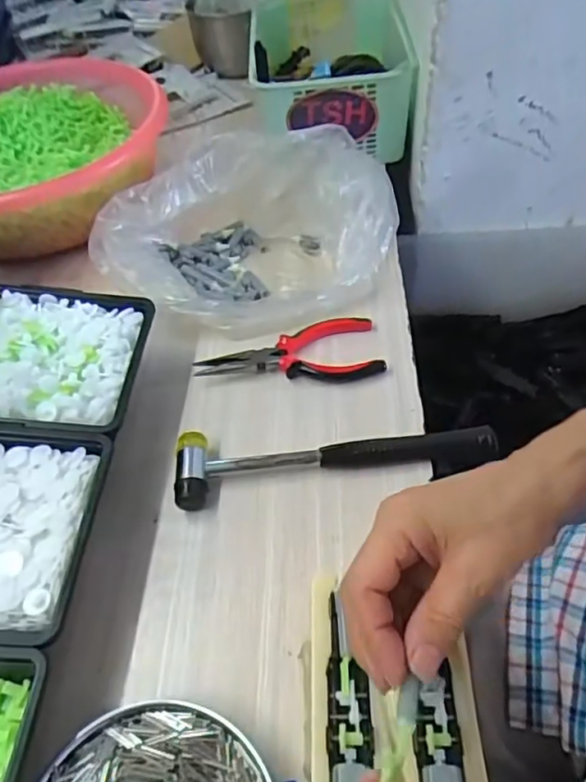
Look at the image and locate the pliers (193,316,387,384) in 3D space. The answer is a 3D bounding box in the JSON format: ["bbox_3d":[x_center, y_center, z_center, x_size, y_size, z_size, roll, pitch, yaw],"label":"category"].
[{"bbox_3d":[-0.004,-0.033,0.517,0.155,0.010,0.066,-5,50,-3],"label":"pliers"}]

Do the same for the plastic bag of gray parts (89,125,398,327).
[{"bbox_3d":[-0.042,-0.159,0.572,0.279,0.095,0.192,-8,49,-1],"label":"plastic bag of gray parts"}]

